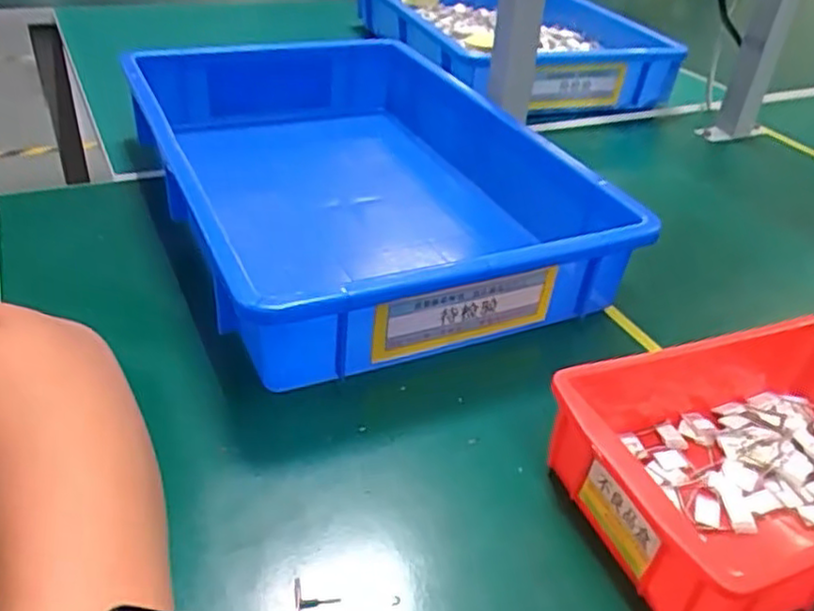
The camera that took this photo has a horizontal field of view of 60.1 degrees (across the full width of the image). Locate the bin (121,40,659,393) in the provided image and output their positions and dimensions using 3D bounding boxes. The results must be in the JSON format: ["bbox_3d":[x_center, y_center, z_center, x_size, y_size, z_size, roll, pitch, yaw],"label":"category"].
[{"bbox_3d":[-0.048,-0.109,0.577,0.285,0.116,0.421,-14,40,-24],"label":"bin"}]

